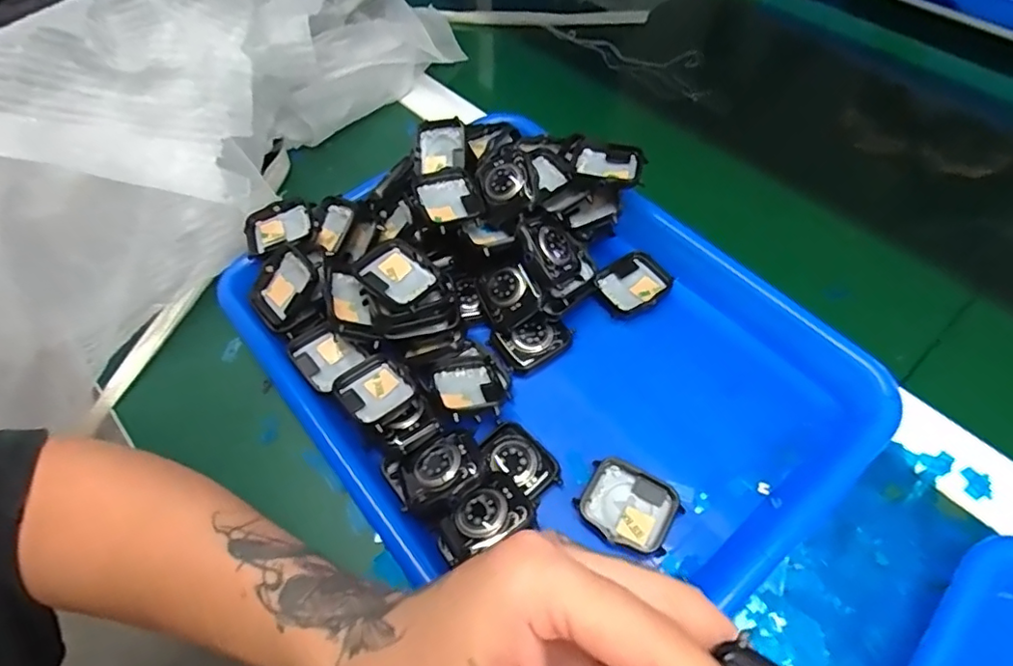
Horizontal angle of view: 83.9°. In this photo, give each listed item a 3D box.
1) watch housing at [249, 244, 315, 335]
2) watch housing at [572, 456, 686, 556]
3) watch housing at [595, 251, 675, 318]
[{"bbox_3d":[-0.135,-0.026,0.344,0.041,0.010,0.046,43,99,19],"label":"watch housing"},{"bbox_3d":[0.062,0.086,0.284,0.046,0.010,0.039,25,63,19],"label":"watch housing"},{"bbox_3d":[0.081,-0.030,0.358,0.049,0.012,0.037,-30,60,-14],"label":"watch housing"}]

